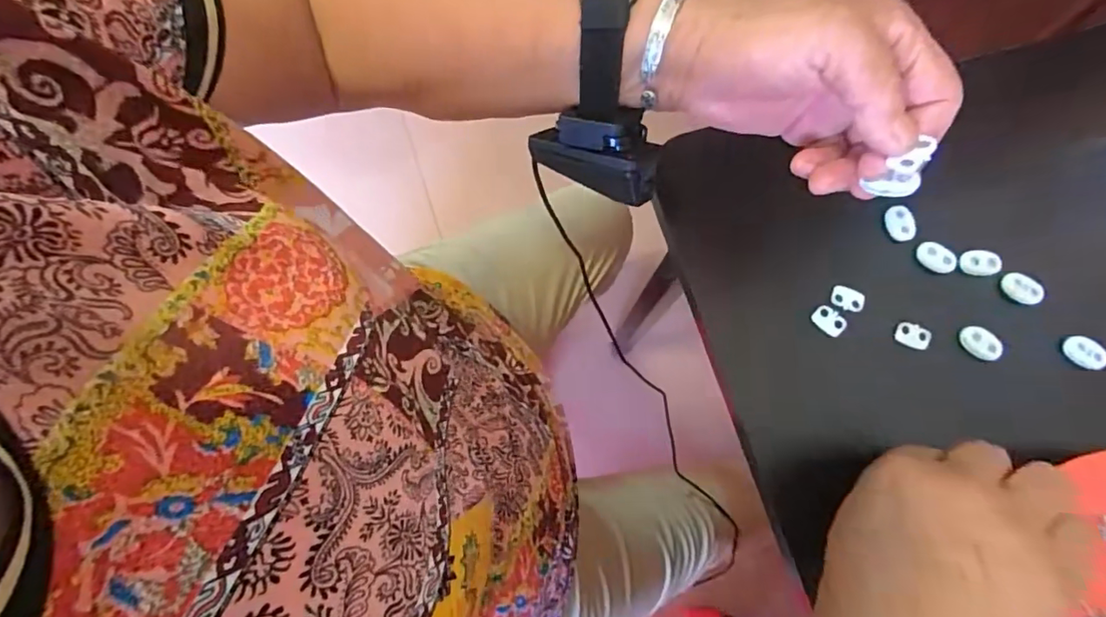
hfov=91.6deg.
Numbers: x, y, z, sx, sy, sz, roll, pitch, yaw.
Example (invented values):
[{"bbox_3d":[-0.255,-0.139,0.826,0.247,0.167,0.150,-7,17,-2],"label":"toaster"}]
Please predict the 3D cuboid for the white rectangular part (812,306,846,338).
[{"bbox_3d":[0.163,0.007,0.318,0.019,0.005,0.013,39,79,9],"label":"white rectangular part"}]

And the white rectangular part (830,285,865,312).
[{"bbox_3d":[0.177,-0.006,0.323,0.018,0.005,0.012,18,77,4],"label":"white rectangular part"}]

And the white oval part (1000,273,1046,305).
[{"bbox_3d":[0.279,-0.012,0.320,0.022,0.008,0.013,36,79,8],"label":"white oval part"}]

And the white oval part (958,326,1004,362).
[{"bbox_3d":[0.248,0.021,0.312,0.022,0.008,0.014,34,79,7],"label":"white oval part"}]

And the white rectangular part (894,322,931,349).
[{"bbox_3d":[0.211,0.016,0.315,0.018,0.005,0.012,21,77,5],"label":"white rectangular part"}]

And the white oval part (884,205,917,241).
[{"bbox_3d":[0.213,-0.052,0.330,0.014,0.007,0.021,-19,77,-5],"label":"white oval part"}]

